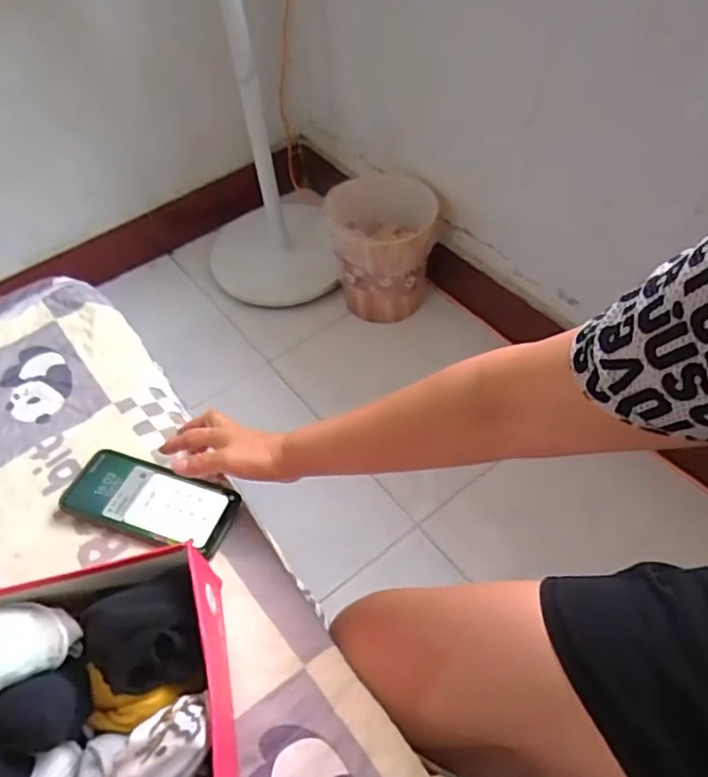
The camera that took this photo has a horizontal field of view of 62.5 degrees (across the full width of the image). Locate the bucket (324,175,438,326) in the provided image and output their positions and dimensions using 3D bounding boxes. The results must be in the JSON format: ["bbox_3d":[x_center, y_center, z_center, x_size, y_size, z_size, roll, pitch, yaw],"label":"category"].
[{"bbox_3d":[0.070,-0.306,1.297,0.227,0.238,0.200,-11,53,-3],"label":"bucket"}]

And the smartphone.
[{"bbox_3d":[-0.210,0.114,0.595,0.175,0.014,0.076,15,51,10],"label":"smartphone"}]

